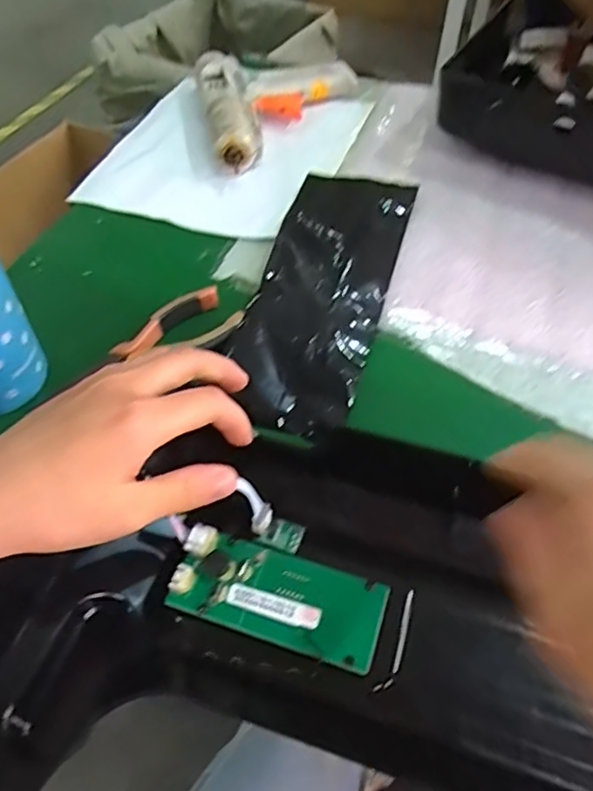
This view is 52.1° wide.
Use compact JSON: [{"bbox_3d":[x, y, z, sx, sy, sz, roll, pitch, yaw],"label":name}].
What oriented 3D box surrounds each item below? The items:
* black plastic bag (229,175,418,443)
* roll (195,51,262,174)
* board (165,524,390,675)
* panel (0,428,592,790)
[{"bbox_3d":[0.021,-0.084,0.465,0.096,0.012,0.261,13,55,10],"label":"black plastic bag"},{"bbox_3d":[-0.069,-0.286,0.598,0.044,0.040,0.180,-11,54,-7],"label":"roll"},{"bbox_3d":[-0.010,0.106,0.321,0.110,0.012,0.046,15,55,12],"label":"board"},{"bbox_3d":[0.107,0.125,0.268,0.510,0.106,0.238,13,56,16],"label":"panel"}]

